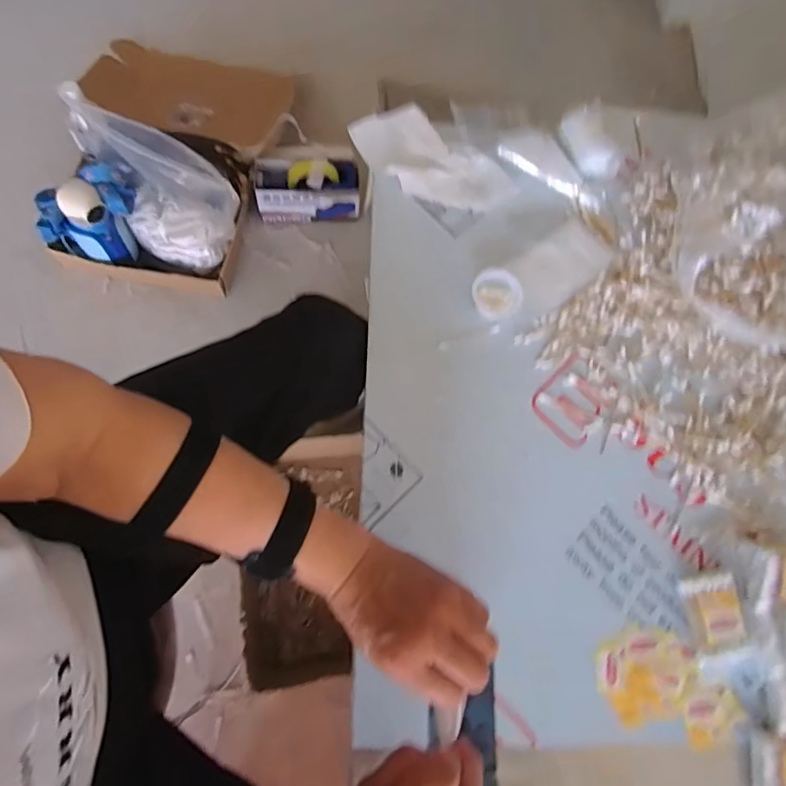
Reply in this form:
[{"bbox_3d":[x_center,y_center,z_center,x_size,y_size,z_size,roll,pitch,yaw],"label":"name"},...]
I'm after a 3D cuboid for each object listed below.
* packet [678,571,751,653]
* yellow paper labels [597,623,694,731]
[{"bbox_3d":[0.304,0.207,0.478,0.051,0.016,0.063,-9,75,-10],"label":"packet"},{"bbox_3d":[0.235,0.263,0.467,0.089,0.014,0.078,-12,75,-11],"label":"yellow paper labels"}]

